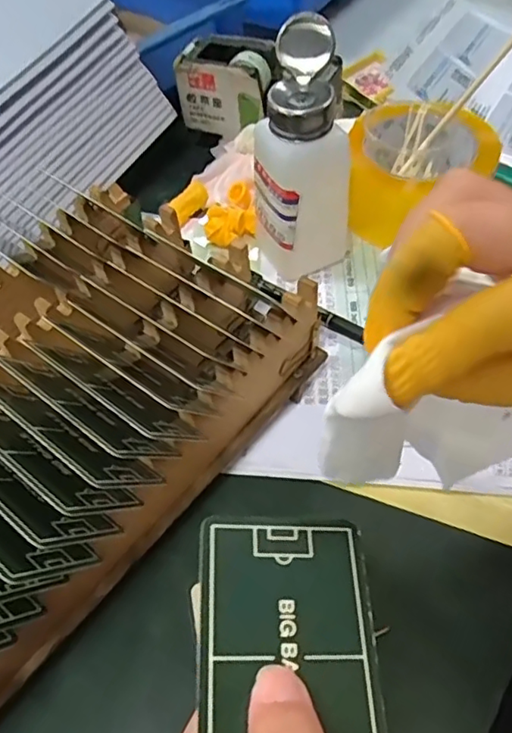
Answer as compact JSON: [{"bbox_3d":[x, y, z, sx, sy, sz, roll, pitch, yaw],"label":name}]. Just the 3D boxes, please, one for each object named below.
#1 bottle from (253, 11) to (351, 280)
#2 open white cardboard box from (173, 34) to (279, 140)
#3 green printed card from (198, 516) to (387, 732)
[{"bbox_3d":[0.026,-0.132,0.376,0.057,0.153,0.053,-1,54,2],"label":"bottle"},{"bbox_3d":[-0.019,-0.240,0.497,0.081,0.061,0.054,22,58,18],"label":"open white cardboard box"},{"bbox_3d":[0.010,0.086,0.172,0.053,0.004,0.082,4,56,-9],"label":"green printed card"}]

